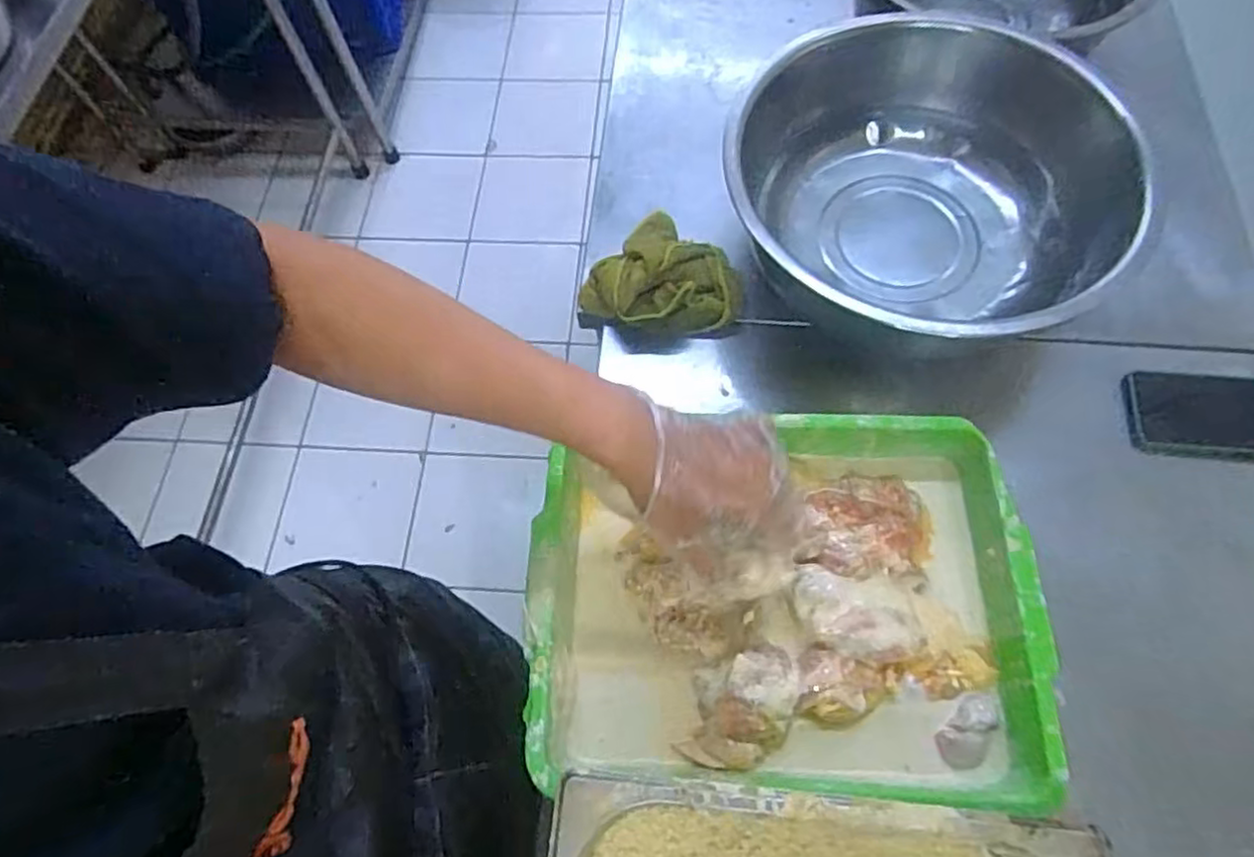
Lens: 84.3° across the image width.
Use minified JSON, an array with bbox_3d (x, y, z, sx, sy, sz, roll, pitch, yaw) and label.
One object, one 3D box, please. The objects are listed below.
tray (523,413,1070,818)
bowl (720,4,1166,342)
[{"bbox_3d":[0.113,0.118,0.508,0.349,0.080,0.261,1,66,3],"label":"tray"},{"bbox_3d":[0.274,-0.224,0.681,0.332,0.128,0.347,-1,66,3],"label":"bowl"}]

